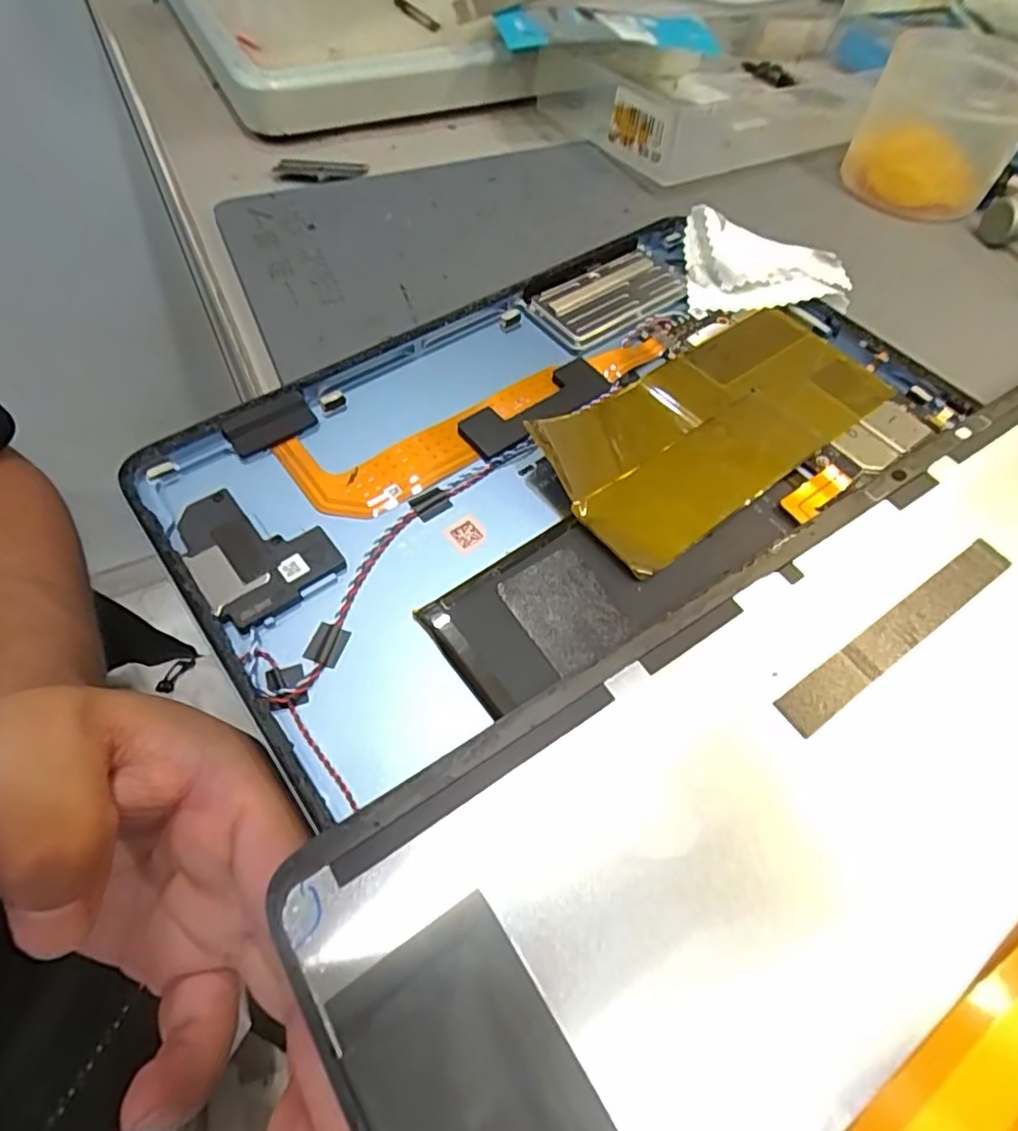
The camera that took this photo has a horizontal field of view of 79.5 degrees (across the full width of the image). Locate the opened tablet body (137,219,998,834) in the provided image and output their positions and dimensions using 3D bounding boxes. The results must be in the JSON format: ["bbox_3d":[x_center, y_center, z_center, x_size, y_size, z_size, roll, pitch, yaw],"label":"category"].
[{"bbox_3d":[0.018,-0.036,0.178,0.215,0.012,0.131,-33,66,-22],"label":"opened tablet body"}]

